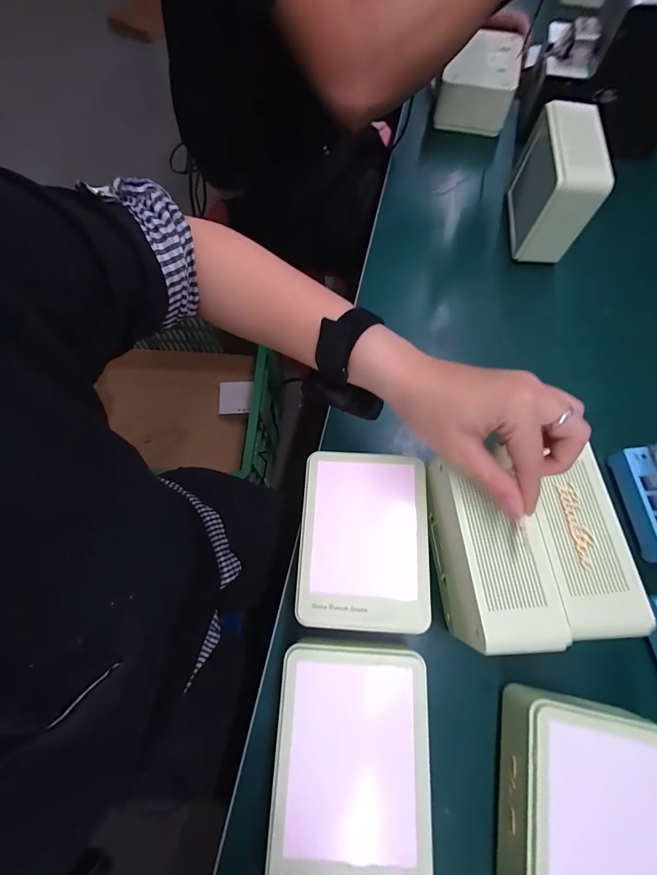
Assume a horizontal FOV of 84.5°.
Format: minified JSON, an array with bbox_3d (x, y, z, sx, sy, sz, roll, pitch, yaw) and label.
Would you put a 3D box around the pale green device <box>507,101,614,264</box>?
[{"bbox_3d":[0.267,-0.304,0.426,0.063,0.100,0.143,8,70,2],"label":"pale green device"}]

